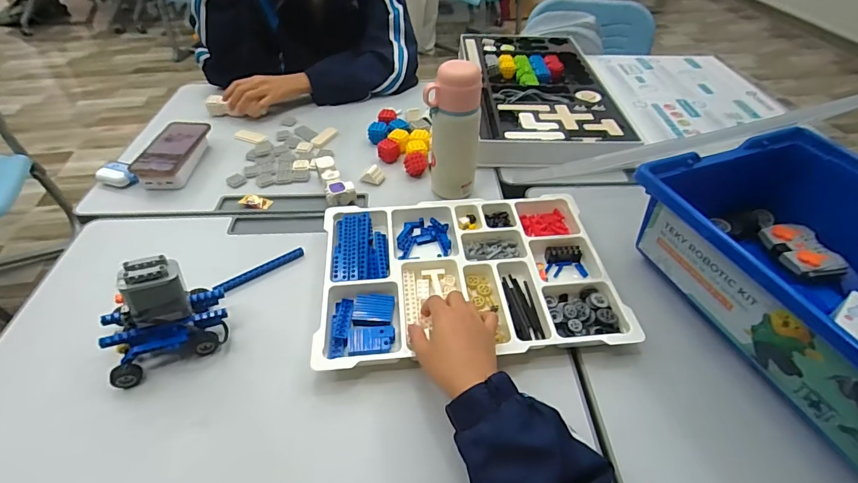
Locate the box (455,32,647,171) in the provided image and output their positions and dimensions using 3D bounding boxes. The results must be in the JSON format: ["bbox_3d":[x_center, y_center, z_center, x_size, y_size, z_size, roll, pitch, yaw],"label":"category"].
[{"bbox_3d":[0.227,-0.331,0.931,0.294,0.042,0.544,0,45,-2],"label":"box"}]

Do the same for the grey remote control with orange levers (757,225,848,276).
[{"bbox_3d":[0.511,0.011,0.595,0.078,0.020,0.086,-6,45,-8],"label":"grey remote control with orange levers"}]

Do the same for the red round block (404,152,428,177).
[{"bbox_3d":[-0.023,-0.137,0.760,0.040,0.035,0.031,1,45,-1],"label":"red round block"}]

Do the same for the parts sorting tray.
[{"bbox_3d":[0.046,0.039,0.577,0.368,0.031,0.255,-4,45,-5],"label":"parts sorting tray"}]

